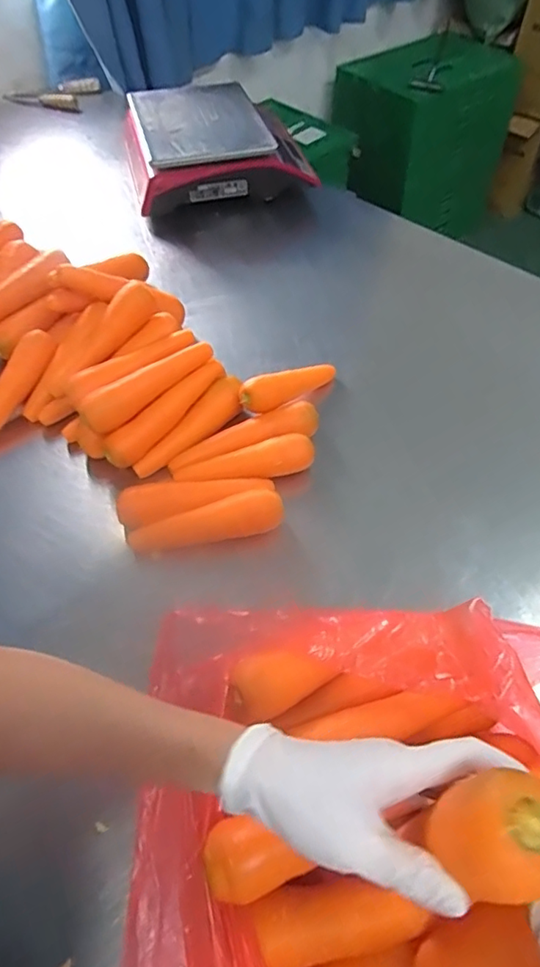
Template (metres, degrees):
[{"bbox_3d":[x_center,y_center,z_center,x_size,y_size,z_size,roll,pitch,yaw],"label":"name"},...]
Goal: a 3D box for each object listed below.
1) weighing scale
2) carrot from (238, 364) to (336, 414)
[{"bbox_3d":[-0.101,-0.635,1.027,0.324,0.138,0.324,-16,56,-11],"label":"weighing scale"},{"bbox_3d":[0.030,-0.127,0.684,0.156,0.035,0.035,-23,56,-35],"label":"carrot"}]

